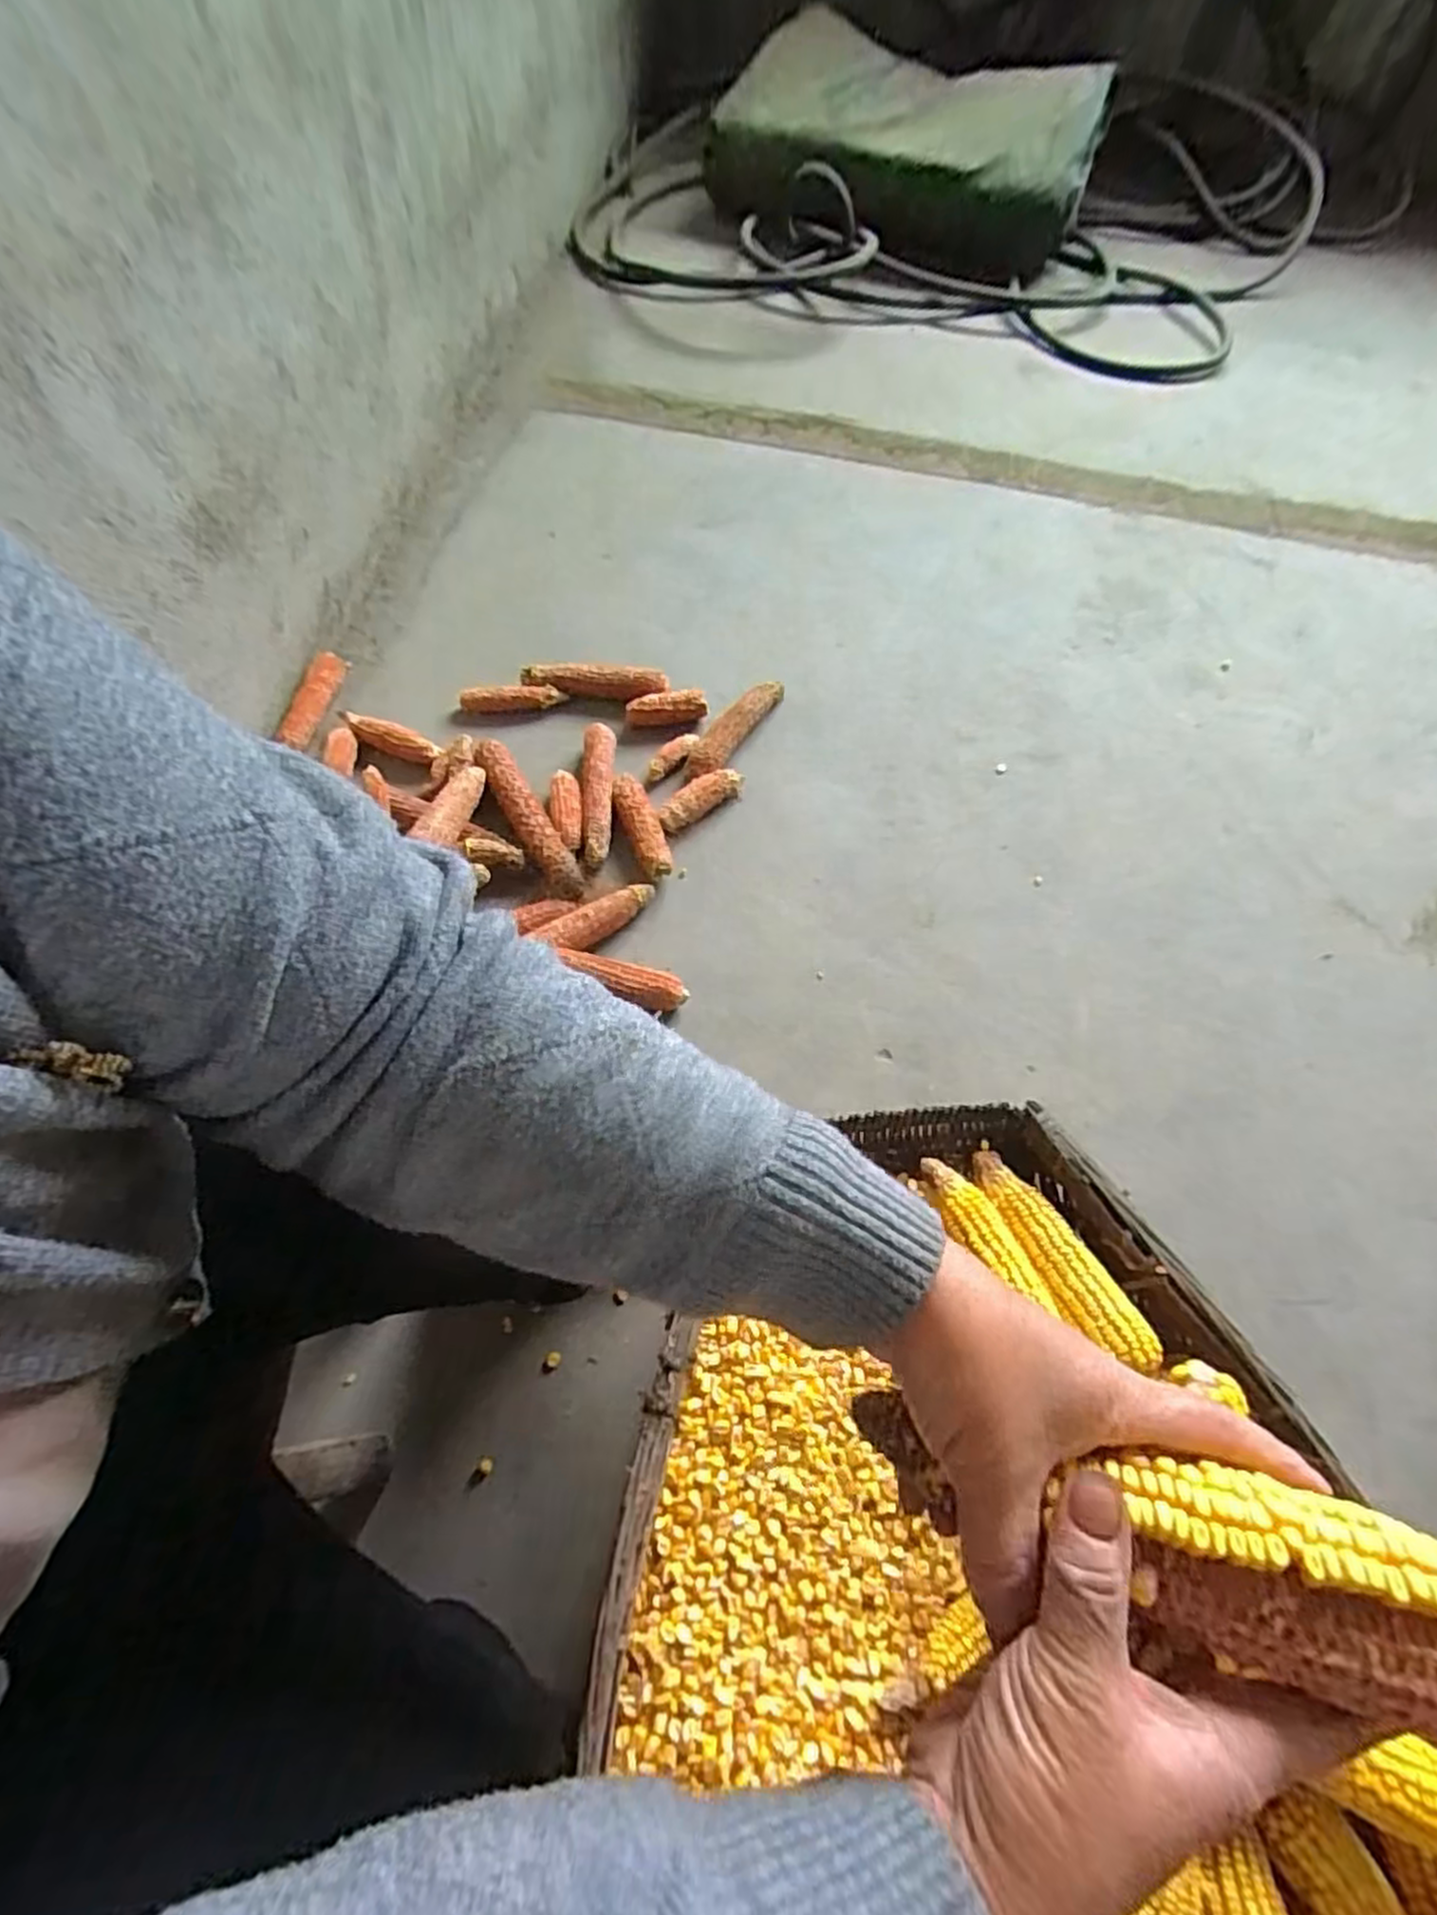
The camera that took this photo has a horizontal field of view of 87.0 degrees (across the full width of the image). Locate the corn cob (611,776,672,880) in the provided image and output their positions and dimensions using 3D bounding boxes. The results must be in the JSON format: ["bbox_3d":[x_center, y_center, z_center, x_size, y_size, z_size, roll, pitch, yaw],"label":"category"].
[{"bbox_3d":[-0.088,-0.148,0.865,0.039,0.035,0.135,-19,66,-13],"label":"corn cob"}]

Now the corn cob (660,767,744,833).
[{"bbox_3d":[-0.020,-0.184,0.889,0.117,0.035,0.034,-34,69,-19],"label":"corn cob"}]

